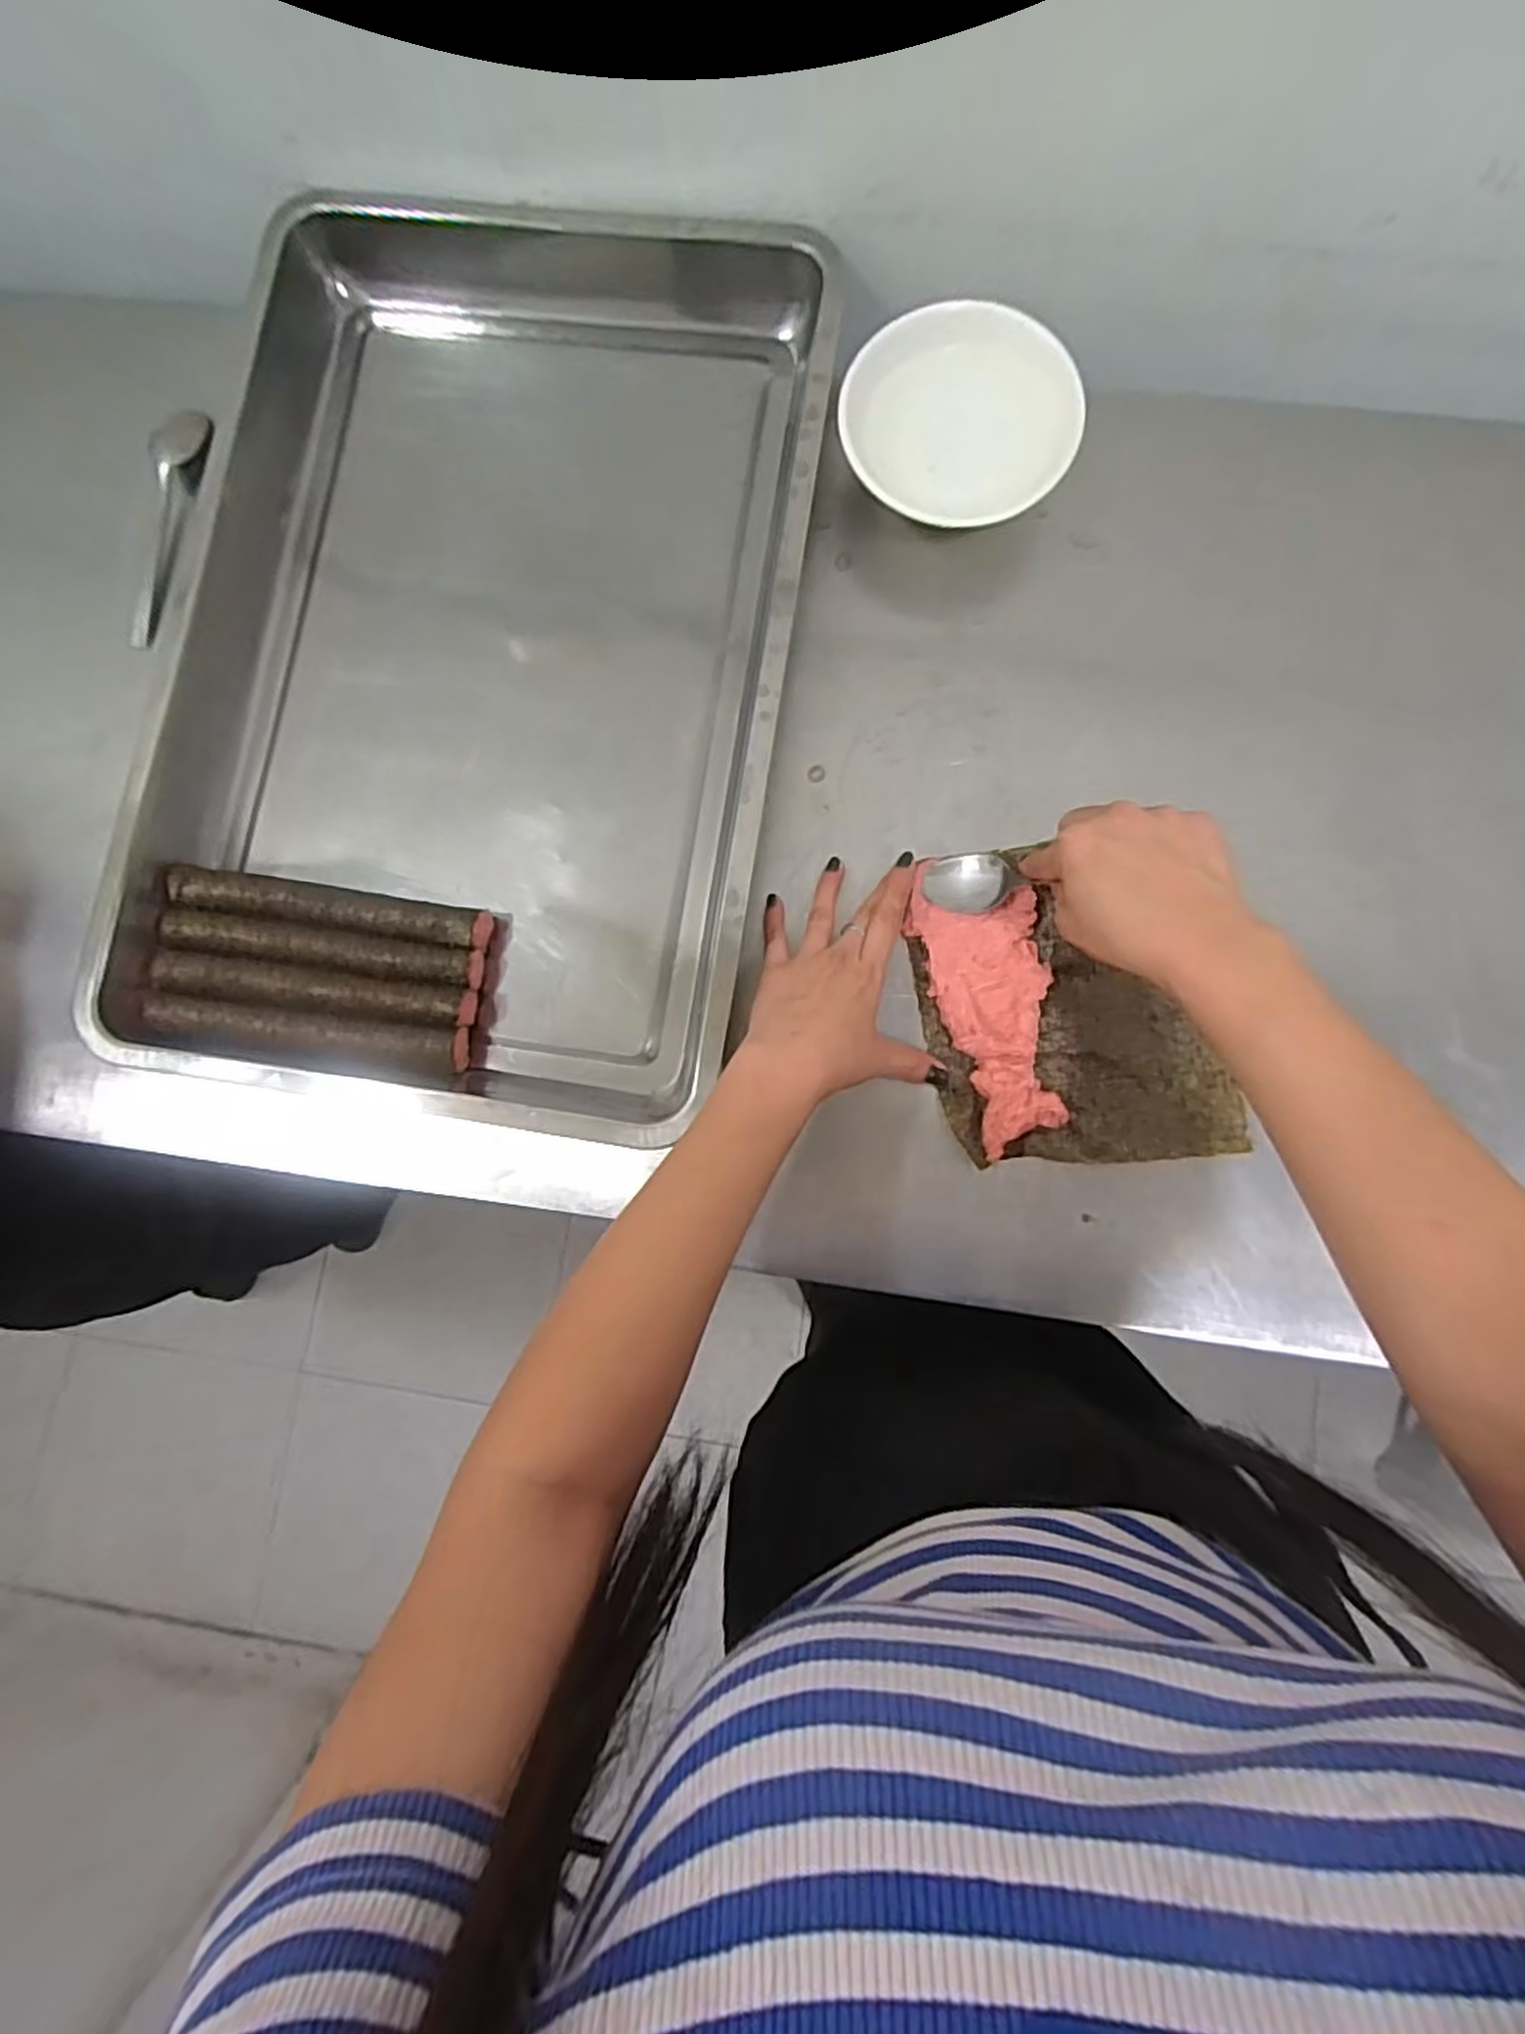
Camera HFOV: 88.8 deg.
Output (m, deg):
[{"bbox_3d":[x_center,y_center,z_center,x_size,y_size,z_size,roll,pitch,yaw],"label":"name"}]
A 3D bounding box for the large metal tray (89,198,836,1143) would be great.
[{"bbox_3d":[-0.175,-0.236,0.504,0.382,0.050,0.584,9,84,4],"label":"large metal tray"}]

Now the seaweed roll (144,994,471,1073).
[{"bbox_3d":[-0.281,0.009,0.490,0.195,0.033,0.025,8,84,4],"label":"seaweed roll"}]

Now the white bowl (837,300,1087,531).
[{"bbox_3d":[0.123,-0.360,0.490,0.145,0.066,0.122,-3,83,2],"label":"white bowl"}]

